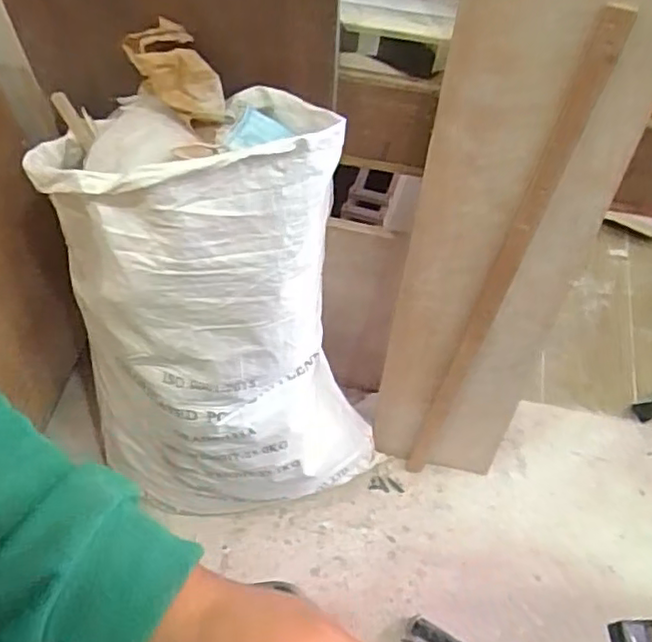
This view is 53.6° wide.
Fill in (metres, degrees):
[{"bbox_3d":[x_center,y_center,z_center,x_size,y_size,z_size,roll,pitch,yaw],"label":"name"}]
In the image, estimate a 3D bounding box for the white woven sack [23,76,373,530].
[{"bbox_3d":[-0.166,-0.031,0.970,0.376,0.663,0.468,-23,62,-16],"label":"white woven sack"}]

